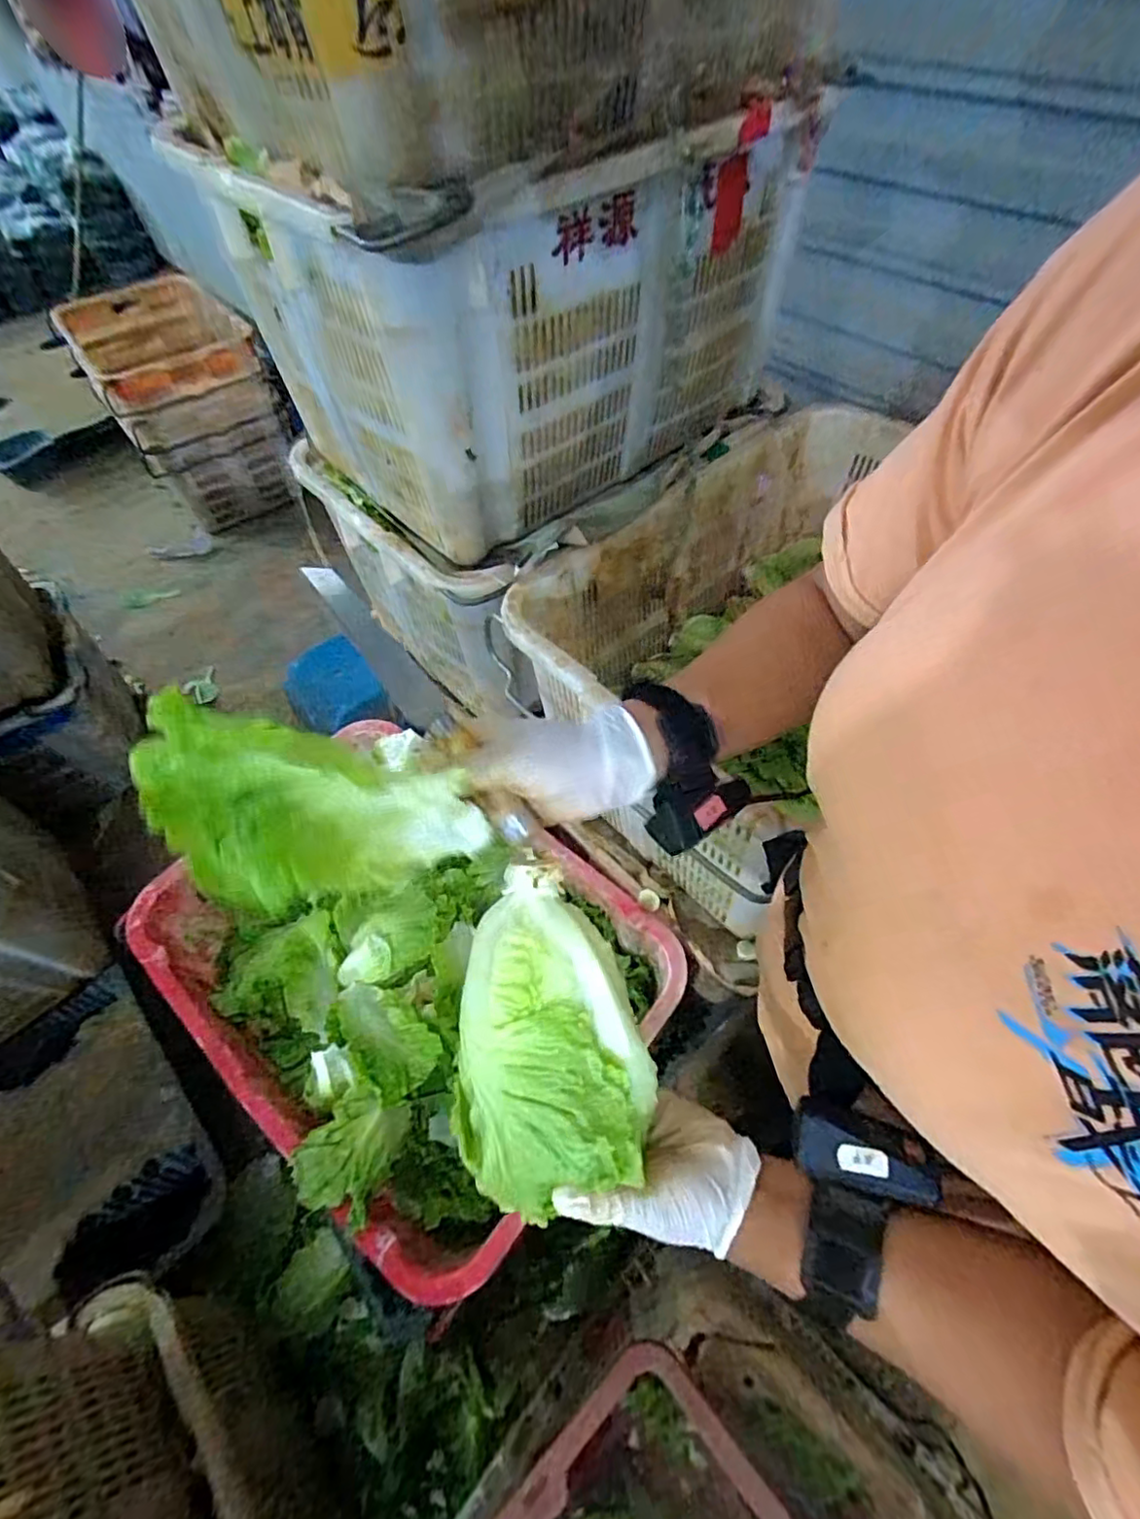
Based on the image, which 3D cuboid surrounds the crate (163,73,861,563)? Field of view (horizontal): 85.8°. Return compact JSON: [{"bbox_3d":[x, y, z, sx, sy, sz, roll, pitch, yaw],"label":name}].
[{"bbox_3d":[-0.046,-0.556,0.760,0.590,0.353,0.369,-39,62,-21],"label":"crate"}]

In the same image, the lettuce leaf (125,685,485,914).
[{"bbox_3d":[-0.140,0.034,0.341,0.172,0.040,0.098,15,97,-17],"label":"lettuce leaf"}]

